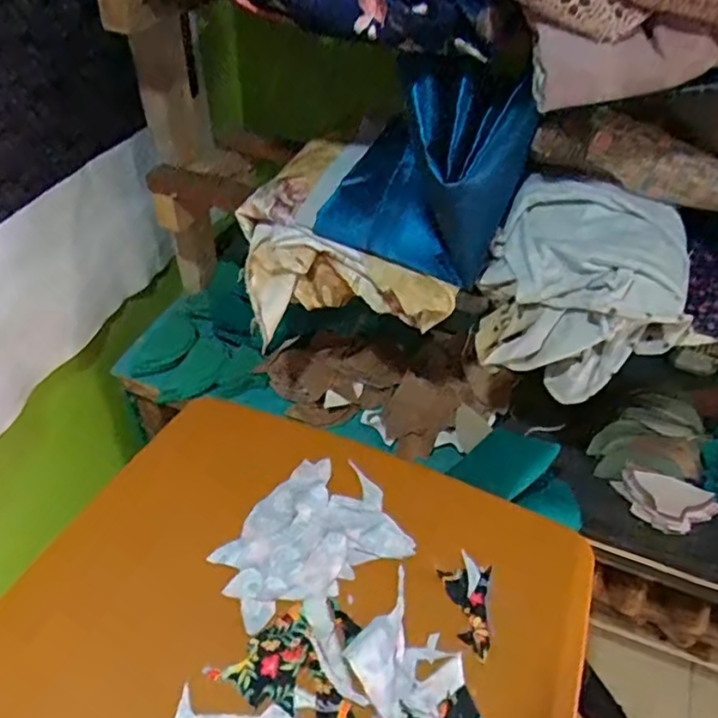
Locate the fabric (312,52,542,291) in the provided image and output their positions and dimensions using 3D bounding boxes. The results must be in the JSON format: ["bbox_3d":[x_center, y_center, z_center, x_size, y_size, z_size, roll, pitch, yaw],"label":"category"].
[{"bbox_3d":[0.067,-0.198,0.626,0.167,0.185,0.145,24,47,19],"label":"fabric"}]

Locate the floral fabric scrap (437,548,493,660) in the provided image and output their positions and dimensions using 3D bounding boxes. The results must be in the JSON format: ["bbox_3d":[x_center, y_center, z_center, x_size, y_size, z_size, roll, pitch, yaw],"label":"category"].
[{"bbox_3d":[0.096,0.219,0.573,0.043,0.013,0.093,8,44,4],"label":"floral fabric scrap"}]

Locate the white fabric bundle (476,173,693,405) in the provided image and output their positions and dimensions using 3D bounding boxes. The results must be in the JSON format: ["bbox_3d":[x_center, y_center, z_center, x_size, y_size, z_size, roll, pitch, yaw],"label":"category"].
[{"bbox_3d":[0.221,-0.070,0.632,0.185,0.161,0.128,16,45,12],"label":"white fabric bundle"}]

